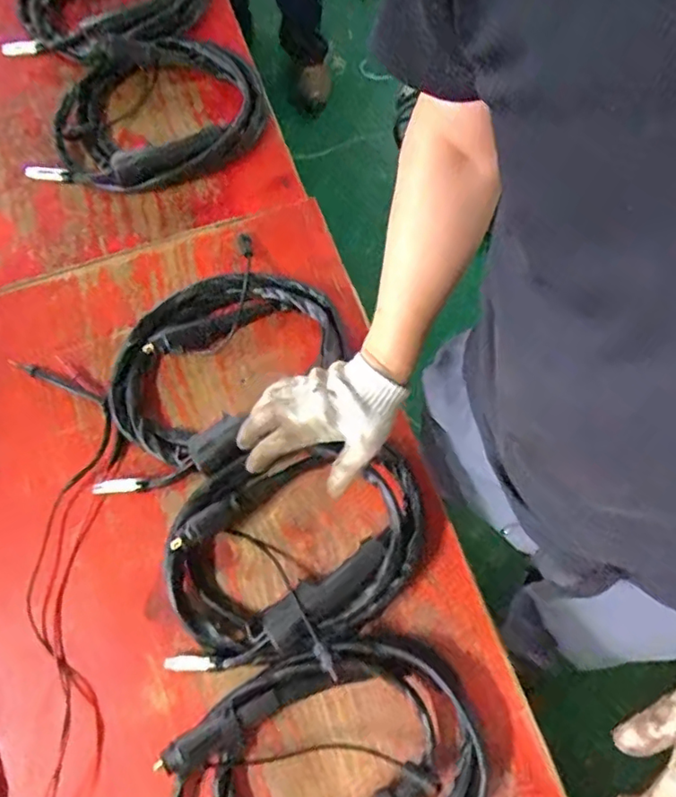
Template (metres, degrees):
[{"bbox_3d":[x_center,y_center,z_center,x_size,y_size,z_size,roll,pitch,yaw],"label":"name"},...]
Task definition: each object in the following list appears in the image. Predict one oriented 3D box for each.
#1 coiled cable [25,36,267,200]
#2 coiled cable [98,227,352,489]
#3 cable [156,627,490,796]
[{"bbox_3d":[-0.272,-0.439,0.886,0.313,0.058,0.308,-3,69,-1],"label":"coiled cable"},{"bbox_3d":[-0.161,-0.030,0.719,0.337,0.044,0.234,-42,74,-14],"label":"coiled cable"},{"bbox_3d":[-0.031,0.381,0.590,0.364,0.044,0.216,-22,73,-6],"label":"cable"}]

